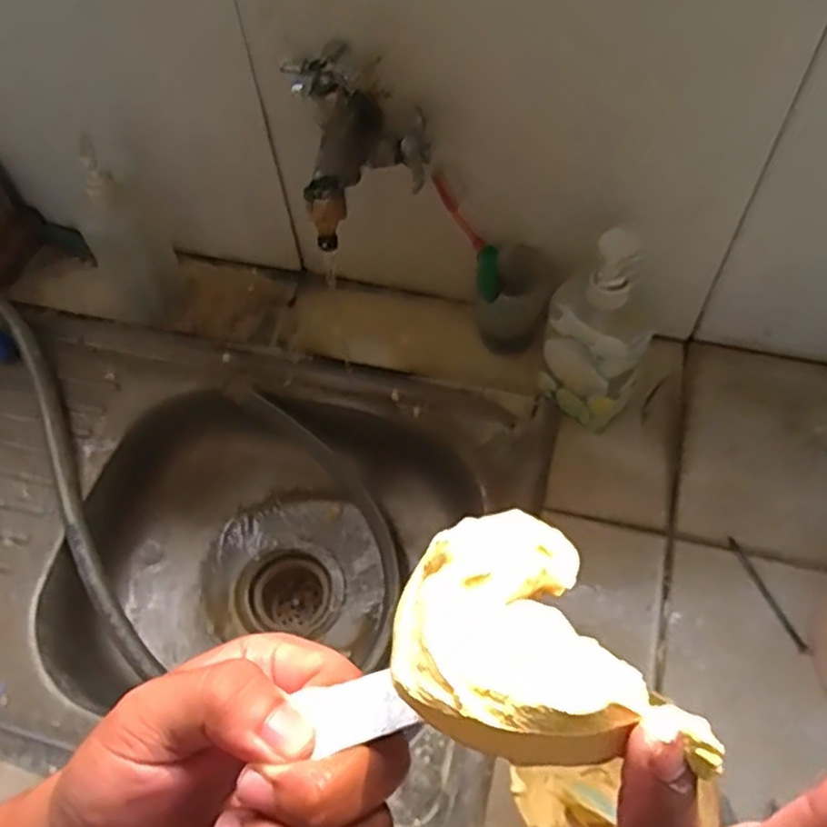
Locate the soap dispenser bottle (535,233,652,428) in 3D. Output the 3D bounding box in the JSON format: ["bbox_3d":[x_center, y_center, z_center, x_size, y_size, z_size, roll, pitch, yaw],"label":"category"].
[{"bbox_3d":[0.150,-0.060,0.597,0.088,0.199,0.053,20,62,15],"label":"soap dispenser bottle"}]

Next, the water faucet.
[{"bbox_3d":[-0.037,-0.209,0.549,0.100,0.102,0.102,-6,59,0],"label":"water faucet"}]

